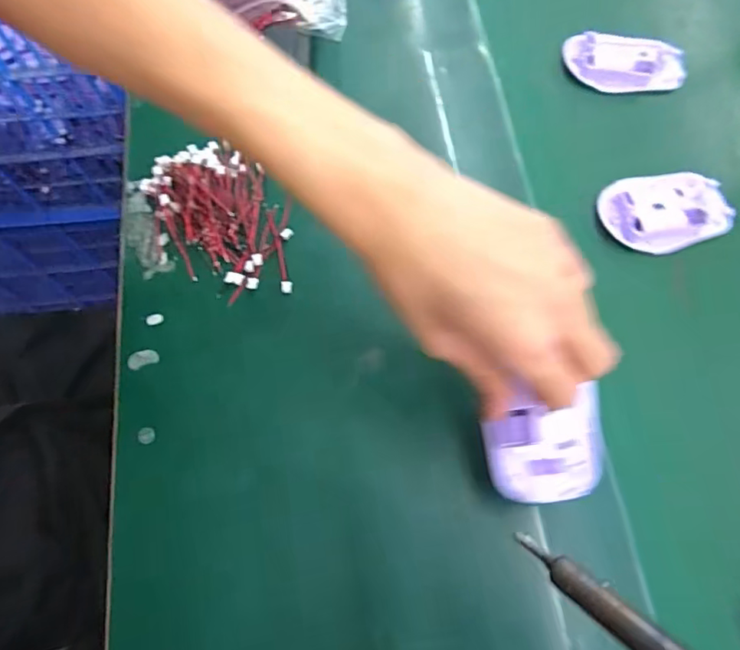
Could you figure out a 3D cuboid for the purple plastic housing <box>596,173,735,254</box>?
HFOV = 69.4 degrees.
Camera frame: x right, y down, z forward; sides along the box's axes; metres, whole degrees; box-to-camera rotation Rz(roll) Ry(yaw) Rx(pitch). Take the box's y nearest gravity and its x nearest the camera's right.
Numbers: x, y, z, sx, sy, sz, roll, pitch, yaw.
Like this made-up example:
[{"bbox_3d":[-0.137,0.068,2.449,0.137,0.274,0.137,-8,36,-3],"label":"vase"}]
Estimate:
[{"bbox_3d":[0.218,-0.086,0.392,0.092,0.015,0.063,-11,70,-3],"label":"purple plastic housing"}]

